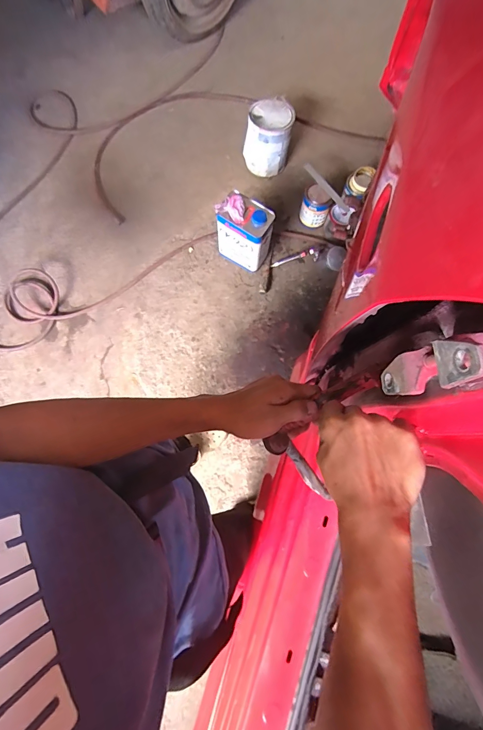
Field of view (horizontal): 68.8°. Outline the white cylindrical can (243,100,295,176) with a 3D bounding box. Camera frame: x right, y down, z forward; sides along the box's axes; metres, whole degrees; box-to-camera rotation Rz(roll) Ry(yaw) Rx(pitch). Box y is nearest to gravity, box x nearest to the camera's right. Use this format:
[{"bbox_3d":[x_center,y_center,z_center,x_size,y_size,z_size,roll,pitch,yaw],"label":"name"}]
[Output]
[{"bbox_3d":[0.100,-0.875,1.364,0.168,0.211,0.167,0,80,-2],"label":"white cylindrical can"}]

